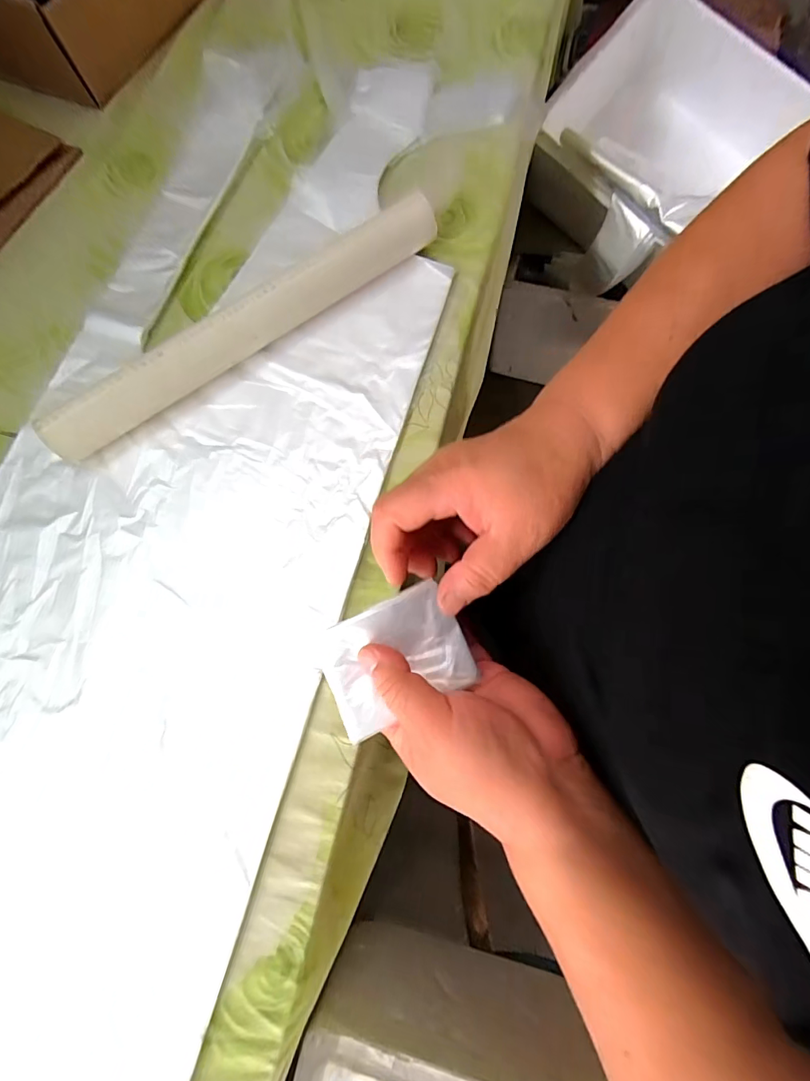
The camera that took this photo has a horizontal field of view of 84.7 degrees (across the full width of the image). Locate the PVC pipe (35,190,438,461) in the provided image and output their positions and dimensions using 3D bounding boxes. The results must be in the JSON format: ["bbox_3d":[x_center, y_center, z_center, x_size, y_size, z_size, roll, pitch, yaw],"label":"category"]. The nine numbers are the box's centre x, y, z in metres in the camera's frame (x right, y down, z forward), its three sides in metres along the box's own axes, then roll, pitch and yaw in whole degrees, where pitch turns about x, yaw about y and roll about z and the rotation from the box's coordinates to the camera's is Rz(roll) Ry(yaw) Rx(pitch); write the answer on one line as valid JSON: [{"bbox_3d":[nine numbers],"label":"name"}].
[{"bbox_3d":[-0.125,-0.173,0.361,0.351,0.043,0.029,-36,76,-8],"label":"PVC pipe"}]

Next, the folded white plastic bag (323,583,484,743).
[{"bbox_3d":[-0.005,0.067,0.262,0.083,0.010,0.063,-23,88,-16],"label":"folded white plastic bag"}]

